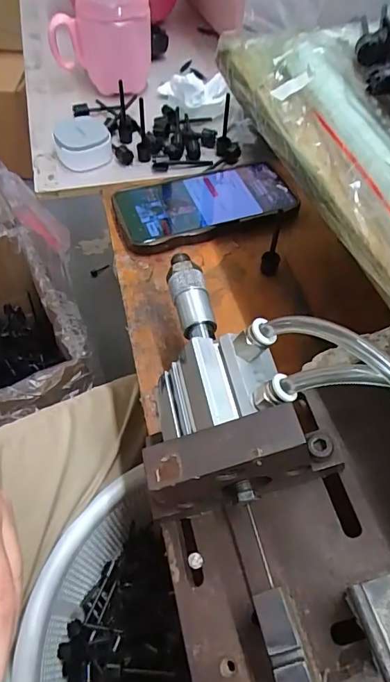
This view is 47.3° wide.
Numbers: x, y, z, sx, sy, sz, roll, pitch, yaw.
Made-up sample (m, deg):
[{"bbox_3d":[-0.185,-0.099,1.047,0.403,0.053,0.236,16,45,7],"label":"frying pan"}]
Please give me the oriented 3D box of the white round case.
[{"bbox_3d":[-0.117,-0.208,0.461,0.055,0.031,0.059,-9,57,-8],"label":"white round case"}]

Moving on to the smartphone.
[{"bbox_3d":[0.009,-0.129,0.416,0.163,0.013,0.081,-14,58,-11],"label":"smartphone"}]

